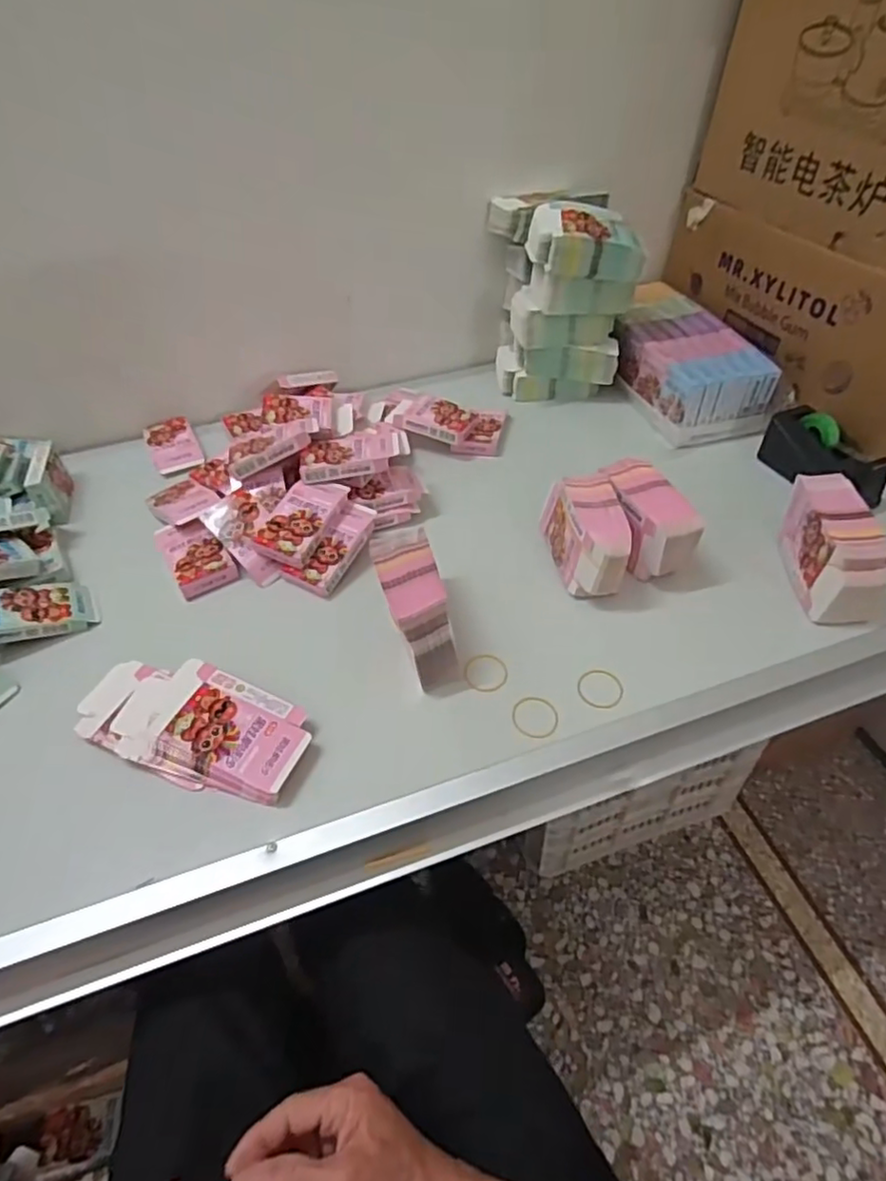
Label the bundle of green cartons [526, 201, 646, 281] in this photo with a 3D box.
[{"bbox_3d":[0.187,-0.459,0.844,0.144,0.072,0.086,-6,46,-1],"label":"bundle of green cartons"}]

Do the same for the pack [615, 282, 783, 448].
[{"bbox_3d":[0.343,-0.354,0.967,0.148,0.091,0.317,-11,47,-6],"label":"pack"}]

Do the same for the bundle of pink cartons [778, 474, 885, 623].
[{"bbox_3d":[0.413,-0.044,0.677,0.067,0.093,0.144,1,47,5],"label":"bundle of pink cartons"}]

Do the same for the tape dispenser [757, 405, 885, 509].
[{"bbox_3d":[0.489,-0.171,0.827,0.046,0.076,0.165,-28,51,-21],"label":"tape dispenser"}]

